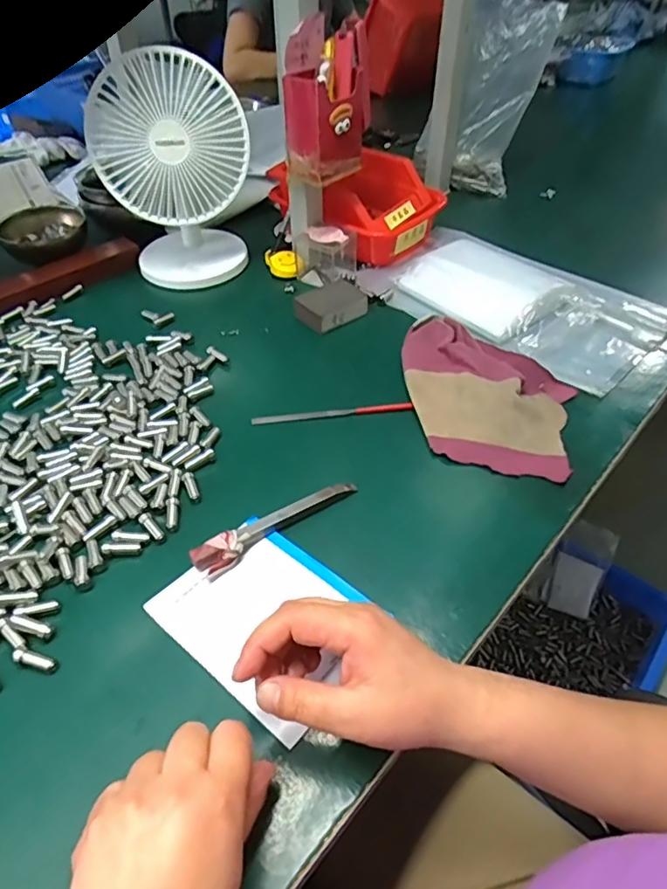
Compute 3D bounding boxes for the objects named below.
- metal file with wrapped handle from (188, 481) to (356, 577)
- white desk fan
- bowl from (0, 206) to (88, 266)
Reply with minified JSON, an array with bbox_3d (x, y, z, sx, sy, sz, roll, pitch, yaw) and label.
[{"bbox_3d":[-0.041,0.062,0.435,0.136,0.017,0.021,-23,49,-22],"label":"metal file with wrapped handle"},{"bbox_3d":[-0.188,-0.320,0.673,0.164,0.220,0.116,-13,46,-13],"label":"white desk fan"},{"bbox_3d":[-0.386,-0.277,0.766,0.110,0.047,0.110,0,45,0],"label":"bowl"}]

